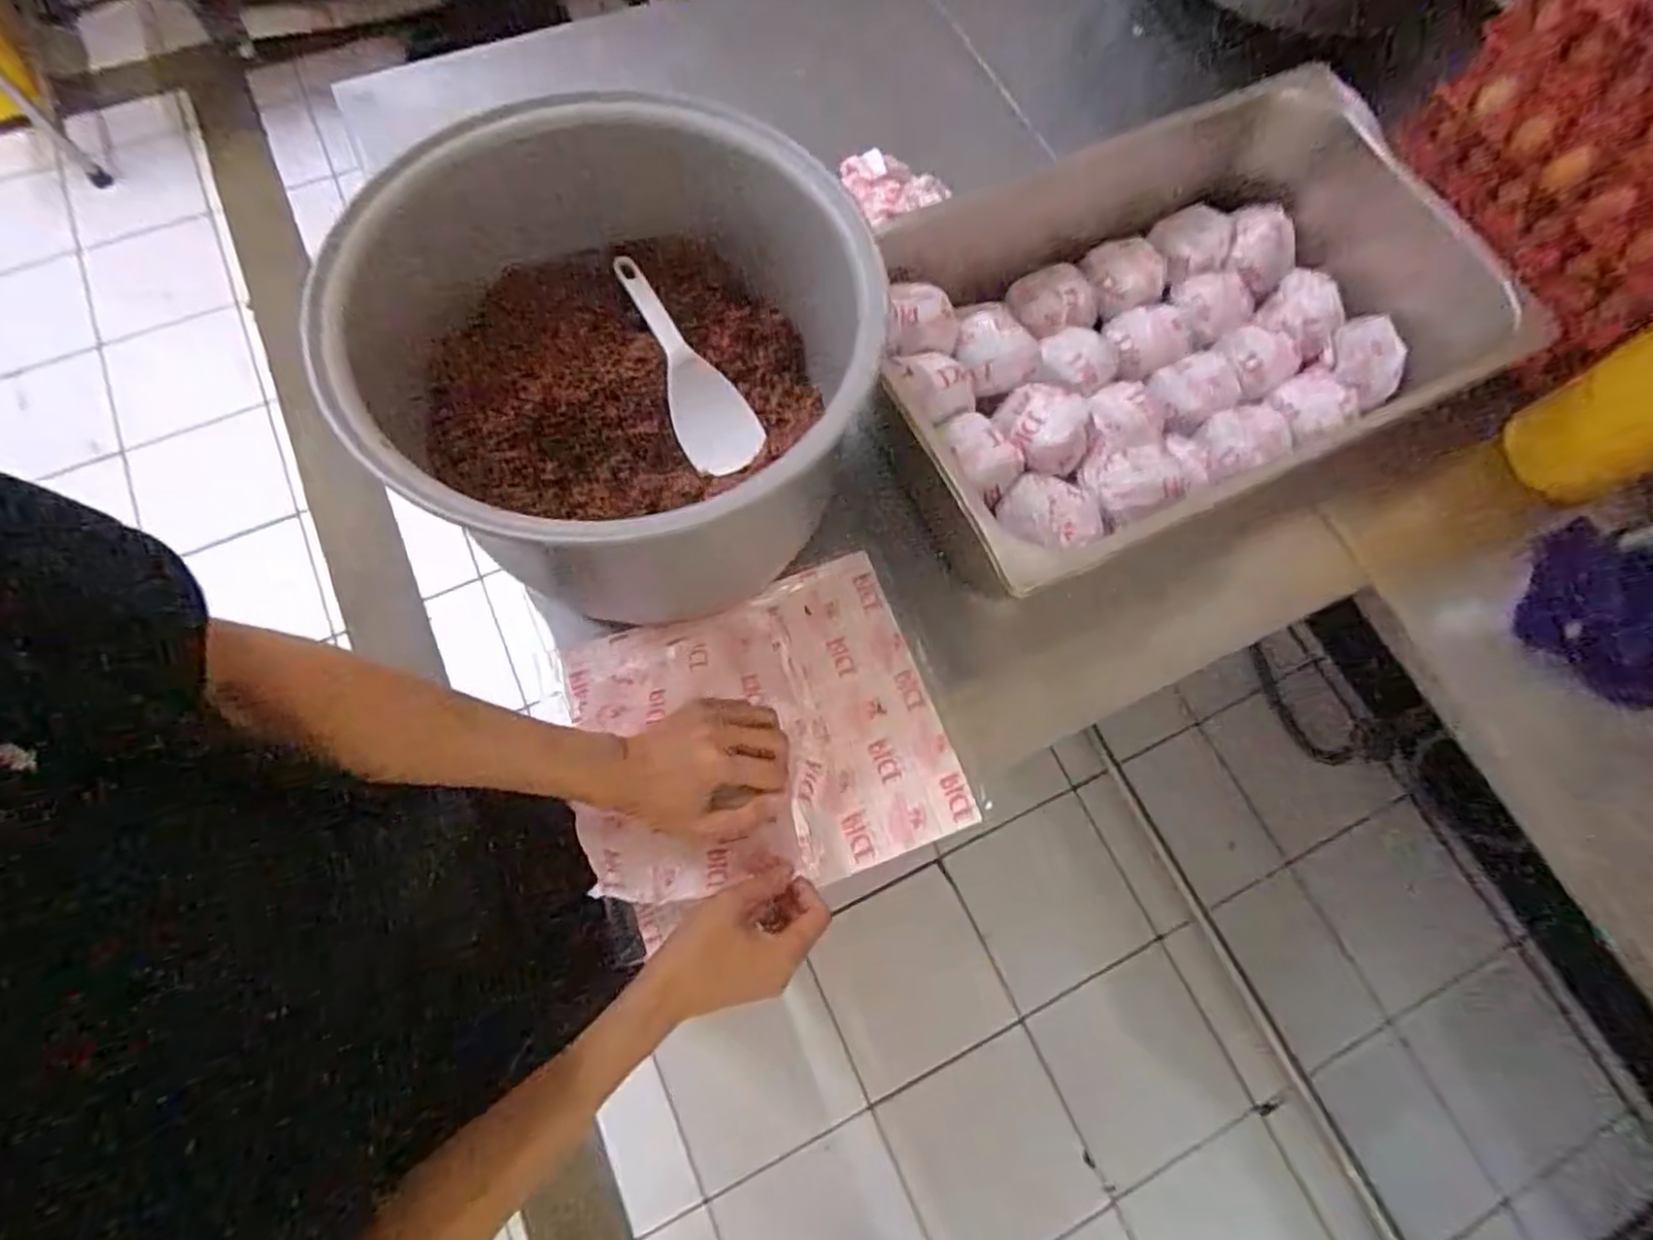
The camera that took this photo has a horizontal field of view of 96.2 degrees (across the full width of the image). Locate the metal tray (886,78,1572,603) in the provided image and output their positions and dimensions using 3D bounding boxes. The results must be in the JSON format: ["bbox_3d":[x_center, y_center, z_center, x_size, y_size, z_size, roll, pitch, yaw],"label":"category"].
[{"bbox_3d":[0.317,-0.255,0.652,0.570,0.123,0.324,-24,74,-10],"label":"metal tray"}]

